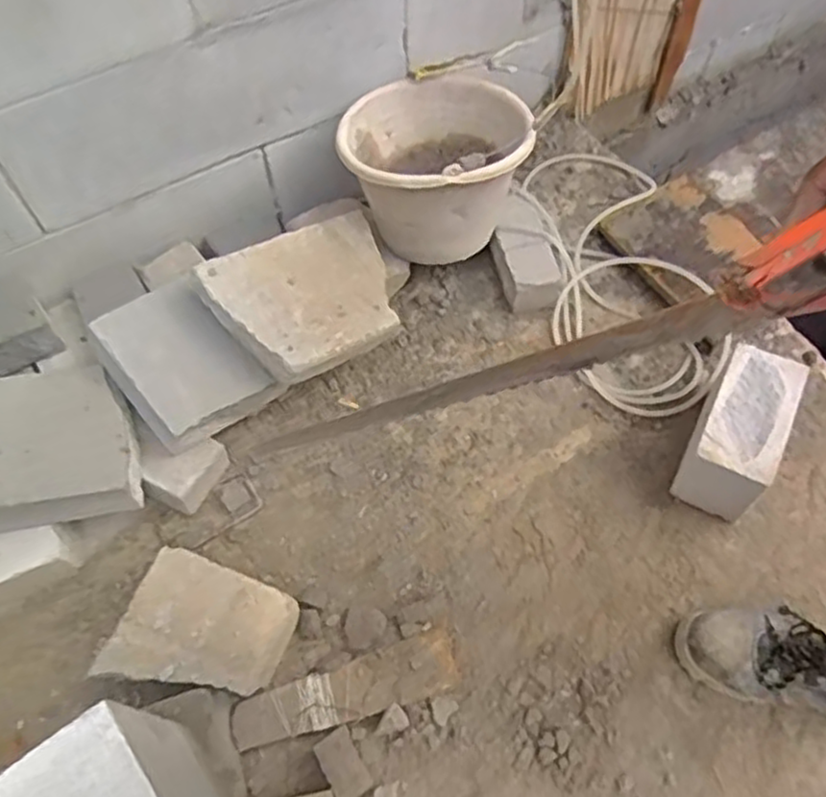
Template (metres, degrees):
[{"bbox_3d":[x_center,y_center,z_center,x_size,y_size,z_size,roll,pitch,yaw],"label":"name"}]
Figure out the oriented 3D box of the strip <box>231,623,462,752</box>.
[{"bbox_3d":[-0.084,0.377,0.916,0.290,0.028,0.072,-18,62,-9],"label":"strip"}]

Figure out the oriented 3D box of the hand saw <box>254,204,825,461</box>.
[{"bbox_3d":[0.111,-0.033,0.510,0.534,0.099,0.023,-18,58,24],"label":"hand saw"}]

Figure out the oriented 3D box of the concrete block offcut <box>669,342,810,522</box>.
[{"bbox_3d":[0.463,0.050,1.022,0.099,0.147,0.206,24,64,14],"label":"concrete block offcut"}]

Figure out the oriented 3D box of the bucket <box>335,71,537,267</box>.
[{"bbox_3d":[0.039,-0.376,1.136,0.262,0.194,0.274,-1,61,1],"label":"bucket"}]

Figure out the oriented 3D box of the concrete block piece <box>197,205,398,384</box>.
[{"bbox_3d":[-0.153,-0.146,1.062,0.287,0.064,0.208,-29,85,-30],"label":"concrete block piece"}]

